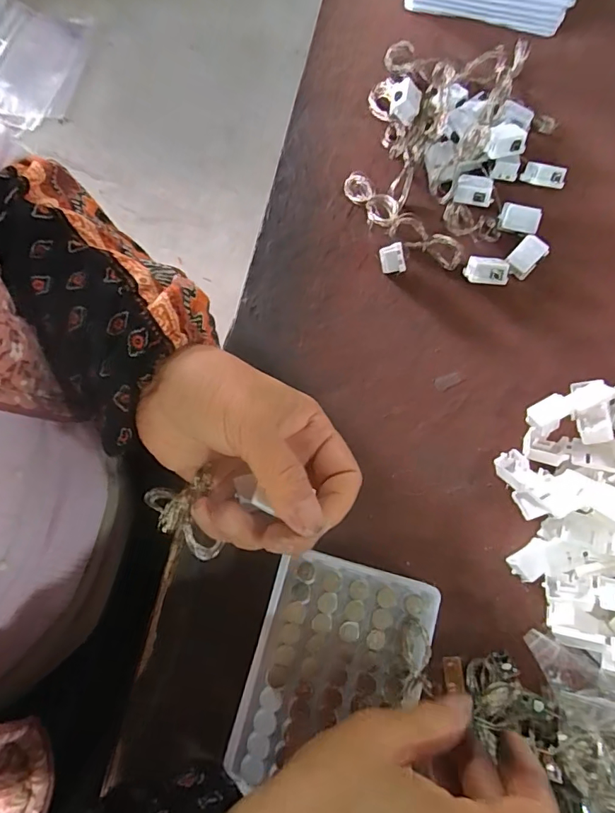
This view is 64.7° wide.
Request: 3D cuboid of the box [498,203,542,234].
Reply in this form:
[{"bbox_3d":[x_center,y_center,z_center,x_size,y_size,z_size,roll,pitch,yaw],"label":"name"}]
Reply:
[{"bbox_3d":[0.156,-0.138,0.357,0.029,0.006,0.021,18,77,3],"label":"box"}]

